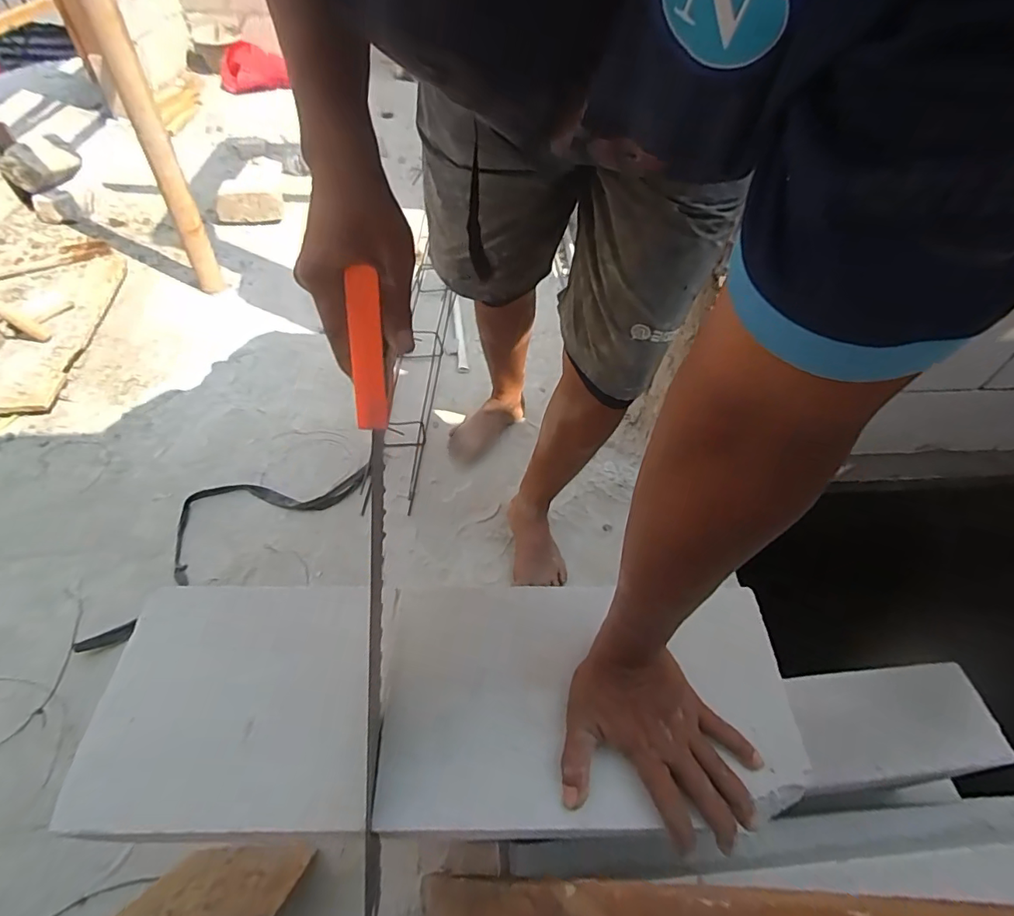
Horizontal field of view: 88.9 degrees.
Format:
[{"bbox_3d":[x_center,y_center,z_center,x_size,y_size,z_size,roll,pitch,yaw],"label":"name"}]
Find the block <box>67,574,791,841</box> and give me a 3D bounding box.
[{"bbox_3d":[-0.050,0.226,0.490,0.598,0.098,0.212,1,51,-5],"label":"block"}]

